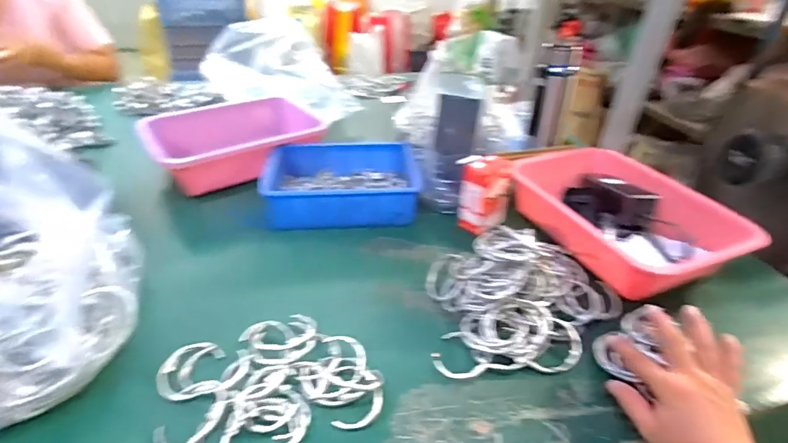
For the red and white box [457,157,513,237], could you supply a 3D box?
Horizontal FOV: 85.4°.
[{"bbox_3d":[0.141,-0.042,0.668,0.072,0.117,0.047,-25,44,-35],"label":"red and white box"}]

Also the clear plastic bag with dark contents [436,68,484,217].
[{"bbox_3d":[0.099,-0.110,0.712,0.080,0.187,0.060,11,17,28],"label":"clear plastic bag with dark contents"}]

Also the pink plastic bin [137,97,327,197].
[{"bbox_3d":[-0.299,-0.154,0.833,0.310,0.080,0.224,-18,40,-27],"label":"pink plastic bin"}]

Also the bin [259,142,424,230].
[{"bbox_3d":[-0.086,-0.067,0.725,0.246,0.067,0.167,-2,35,-8],"label":"bin"}]

